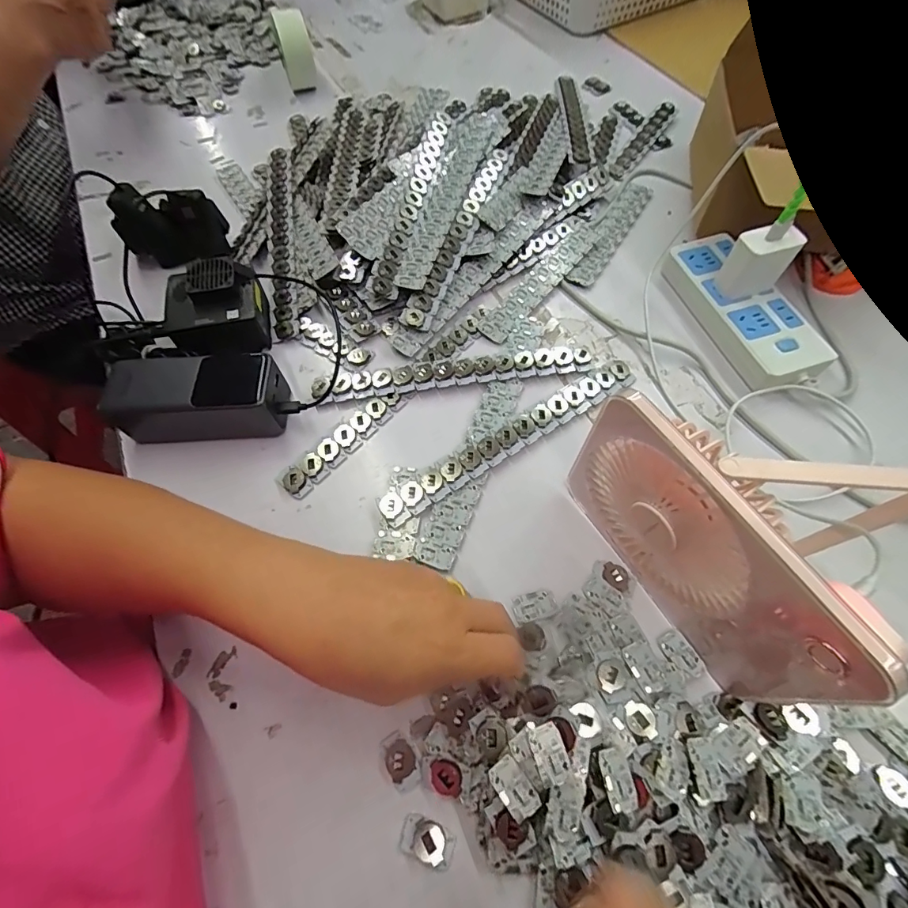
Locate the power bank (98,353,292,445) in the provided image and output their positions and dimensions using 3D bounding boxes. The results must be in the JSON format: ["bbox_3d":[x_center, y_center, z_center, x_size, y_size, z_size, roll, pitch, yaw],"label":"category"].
[{"bbox_3d":[-0.211,-0.045,0.372,0.133,0.051,0.054,-2,63,0],"label":"power bank"}]

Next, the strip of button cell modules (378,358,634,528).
[{"bbox_3d":[0.051,-0.015,0.372,0.246,0.011,0.026,-30,66,-13],"label":"strip of button cell modules"}]

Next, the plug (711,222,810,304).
[{"bbox_3d":[0.261,-0.166,0.392,0.048,0.057,0.028,-14,64,-5],"label":"plug"}]

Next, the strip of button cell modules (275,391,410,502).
[{"bbox_3d":[-0.090,-0.013,0.379,0.028,0.007,0.127,40,71,19],"label":"strip of button cell modules"}]

